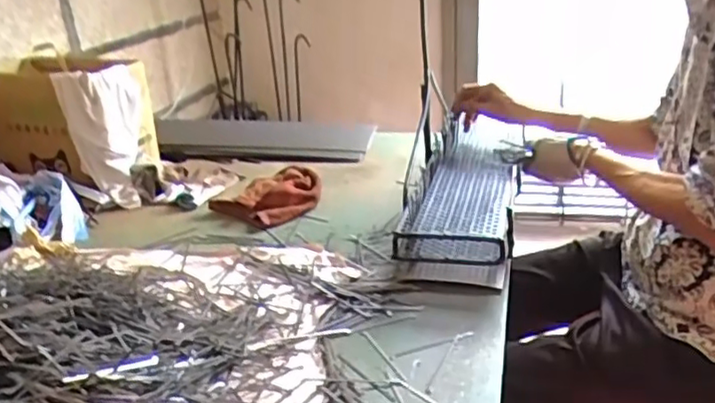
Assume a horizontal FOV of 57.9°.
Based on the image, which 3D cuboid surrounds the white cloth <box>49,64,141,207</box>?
[{"bbox_3d":[-0.483,-0.126,1.231,0.131,0.237,0.105,-12,25,-19],"label":"white cloth"}]

